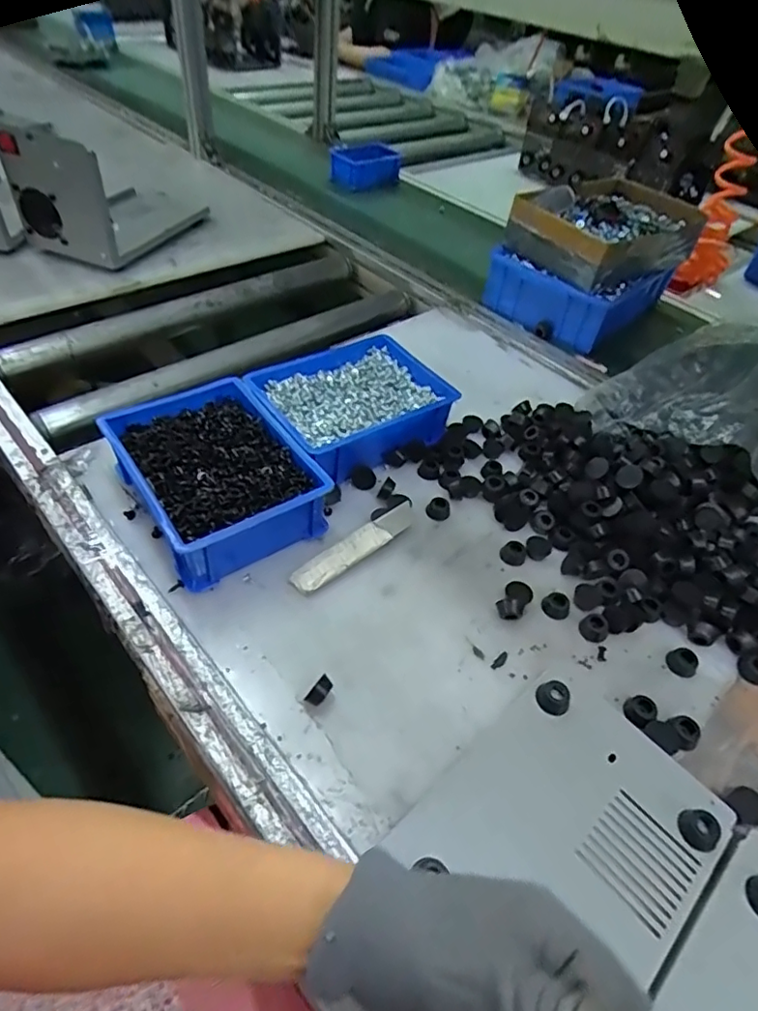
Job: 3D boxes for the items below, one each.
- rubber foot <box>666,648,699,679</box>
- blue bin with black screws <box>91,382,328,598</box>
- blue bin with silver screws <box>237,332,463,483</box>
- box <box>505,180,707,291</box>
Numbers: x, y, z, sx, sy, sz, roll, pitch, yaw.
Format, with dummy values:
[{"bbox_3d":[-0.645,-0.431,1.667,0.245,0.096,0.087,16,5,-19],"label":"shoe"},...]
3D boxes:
[{"bbox_3d":[0.256,0.131,0.469,0.020,0.012,0.024,-16,51,-19],"label":"rubber foot"},{"bbox_3d":[-0.154,-0.030,0.534,0.143,0.066,0.192,-25,54,-26],"label":"blue bin with black screws"},{"bbox_3d":[-0.031,-0.114,0.628,0.190,0.062,0.159,-25,55,-26],"label":"blue bin with silver screws"},{"bbox_3d":[0.332,-0.401,0.821,0.243,0.067,0.174,-23,55,-25],"label":"box"}]

